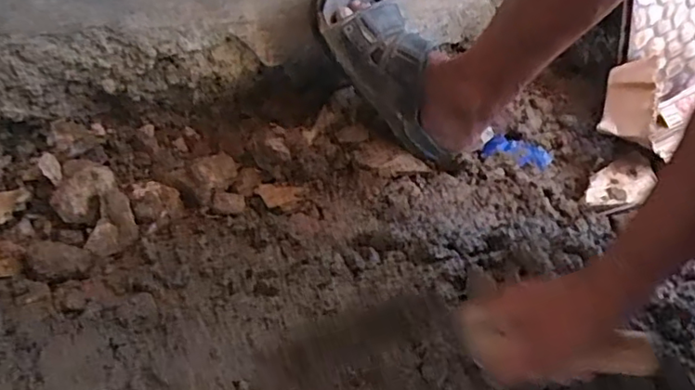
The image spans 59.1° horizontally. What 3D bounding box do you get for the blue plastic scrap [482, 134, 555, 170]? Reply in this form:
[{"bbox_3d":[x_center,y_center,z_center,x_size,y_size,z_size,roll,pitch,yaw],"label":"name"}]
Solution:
[{"bbox_3d":[0.215,-0.055,0.776,0.085,0.011,0.045,11,45,8],"label":"blue plastic scrap"}]

